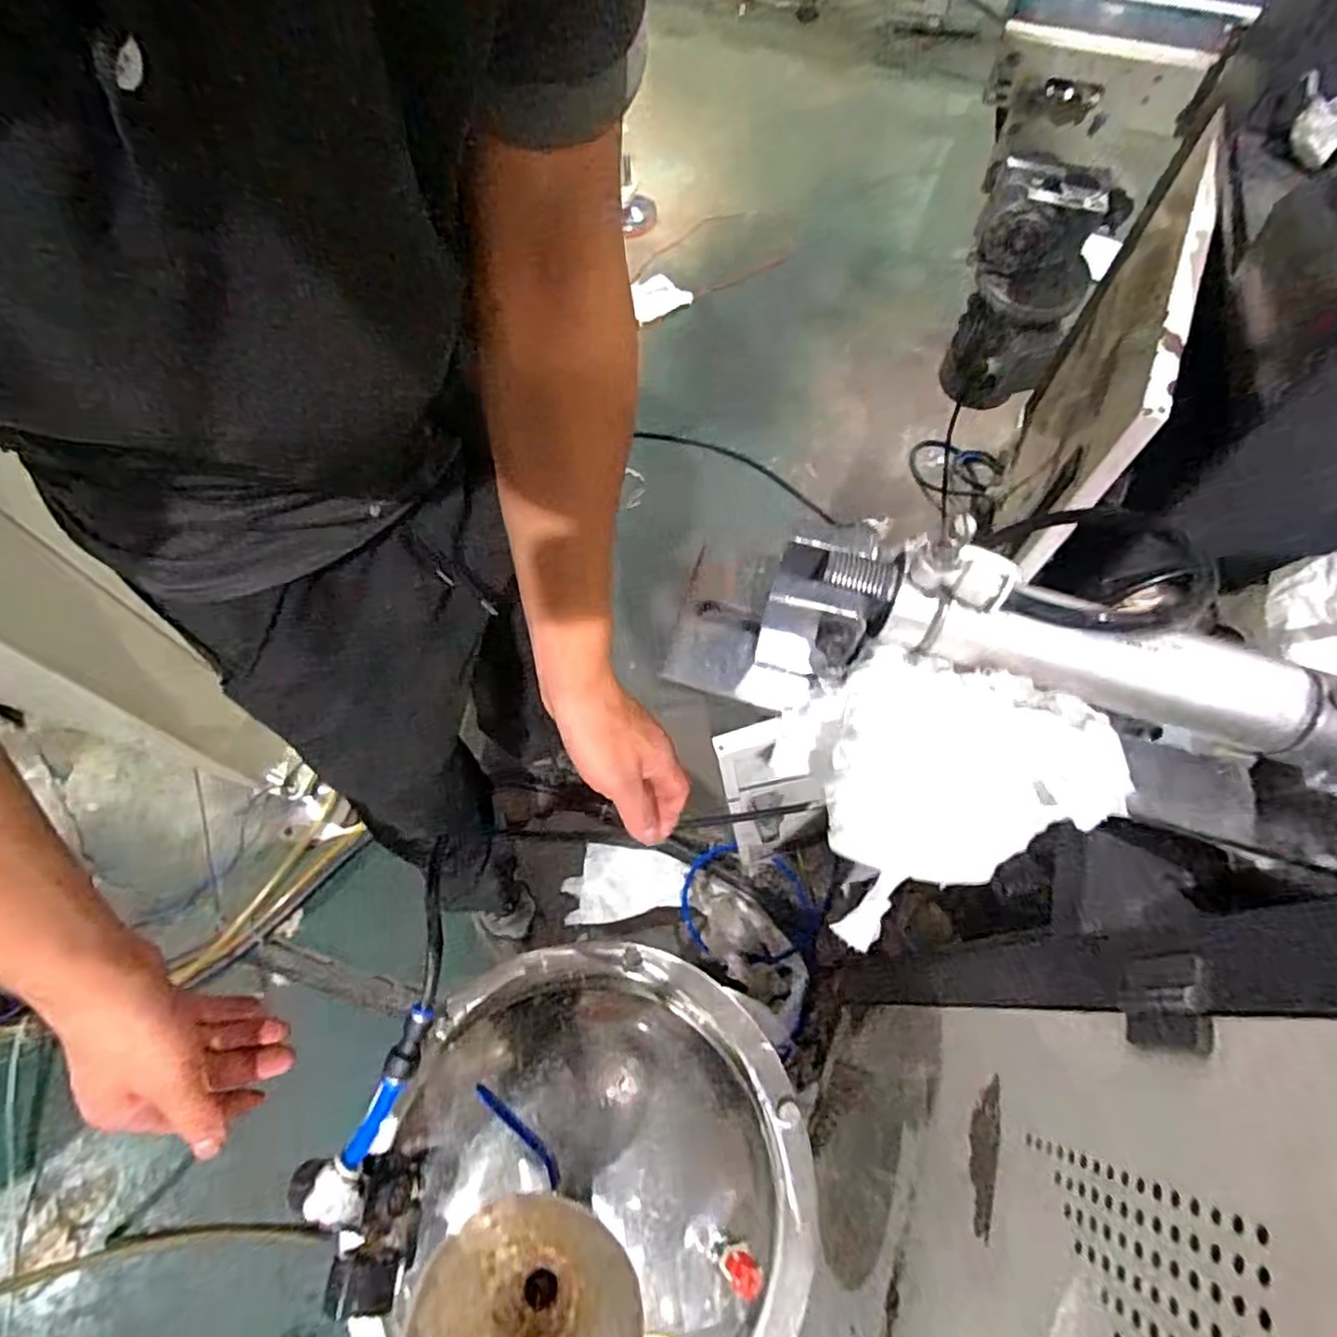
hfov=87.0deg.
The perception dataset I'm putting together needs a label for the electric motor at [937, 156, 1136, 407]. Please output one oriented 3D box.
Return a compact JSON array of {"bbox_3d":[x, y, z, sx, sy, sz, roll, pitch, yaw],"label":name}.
[{"bbox_3d":[0.430,-0.449,0.889,0.148,0.282,0.128,20,67,9],"label":"electric motor"}]

